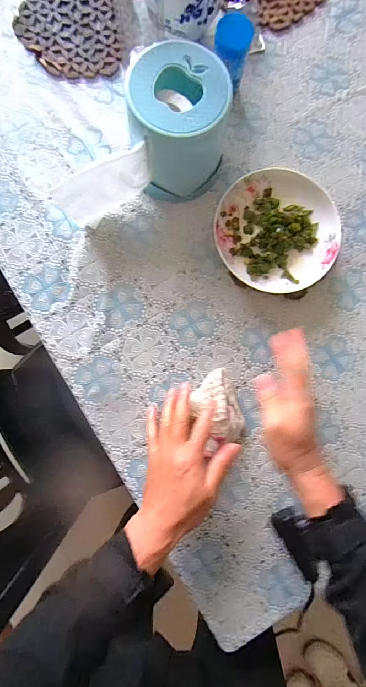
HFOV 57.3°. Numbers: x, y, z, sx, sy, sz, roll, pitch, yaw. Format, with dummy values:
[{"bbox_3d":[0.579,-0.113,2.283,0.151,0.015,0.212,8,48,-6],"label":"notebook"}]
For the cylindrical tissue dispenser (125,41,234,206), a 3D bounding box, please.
[{"bbox_3d":[-0.004,-0.279,0.439,0.120,0.127,0.125,0,87,-2],"label":"cylindrical tissue dispenser"}]

